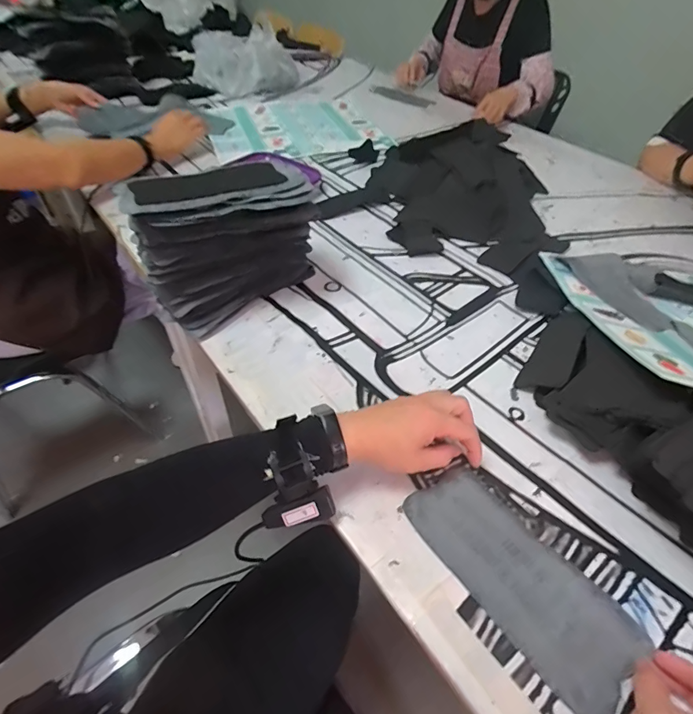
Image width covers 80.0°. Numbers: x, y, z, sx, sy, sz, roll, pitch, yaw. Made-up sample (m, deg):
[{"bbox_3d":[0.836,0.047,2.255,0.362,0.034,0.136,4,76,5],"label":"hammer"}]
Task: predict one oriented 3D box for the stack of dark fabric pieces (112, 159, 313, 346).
[{"bbox_3d":[-0.164,-0.160,0.585,0.234,0.172,0.128,-27,53,-27],"label":"stack of dark fabric pieces"}]

